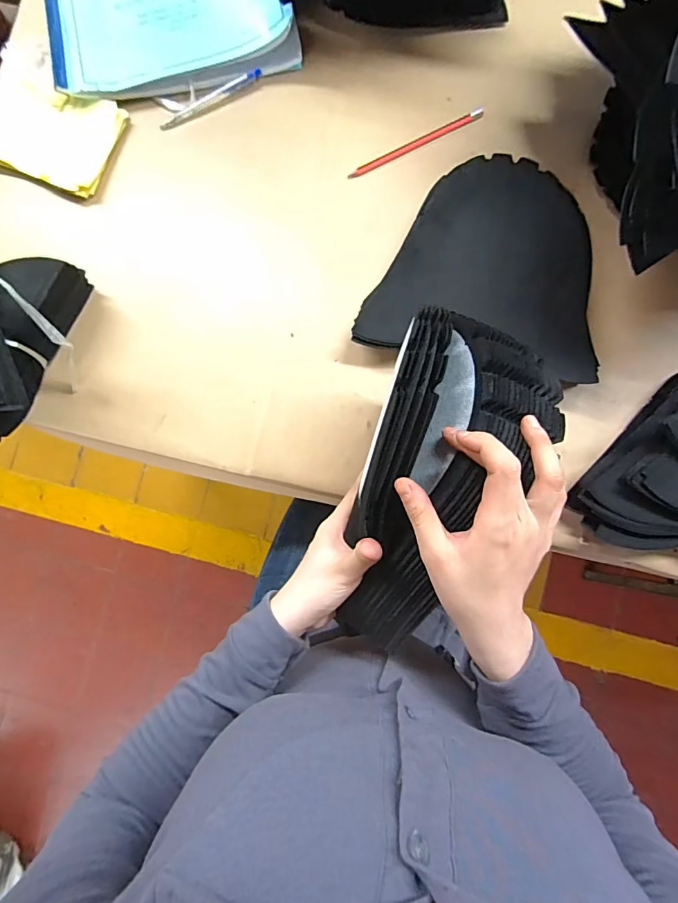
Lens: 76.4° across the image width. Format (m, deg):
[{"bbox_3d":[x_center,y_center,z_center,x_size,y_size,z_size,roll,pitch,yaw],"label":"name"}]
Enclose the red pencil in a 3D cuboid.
[{"bbox_3d":[0.091,-0.367,0.513,0.170,0.007,0.013,-25,86,1],"label":"red pencil"}]

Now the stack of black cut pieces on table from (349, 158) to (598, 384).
[{"bbox_3d":[0.166,-0.204,0.481,0.250,0.048,0.220,12,87,3],"label":"stack of black cut pieces on table"}]

